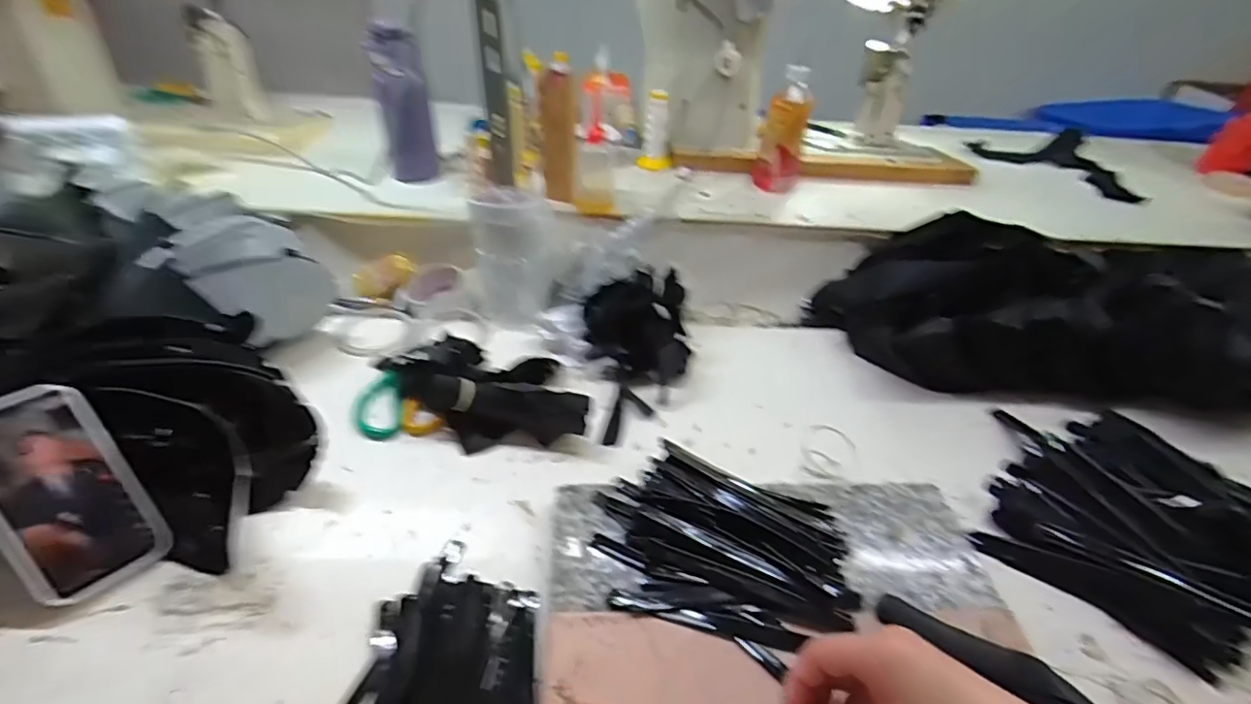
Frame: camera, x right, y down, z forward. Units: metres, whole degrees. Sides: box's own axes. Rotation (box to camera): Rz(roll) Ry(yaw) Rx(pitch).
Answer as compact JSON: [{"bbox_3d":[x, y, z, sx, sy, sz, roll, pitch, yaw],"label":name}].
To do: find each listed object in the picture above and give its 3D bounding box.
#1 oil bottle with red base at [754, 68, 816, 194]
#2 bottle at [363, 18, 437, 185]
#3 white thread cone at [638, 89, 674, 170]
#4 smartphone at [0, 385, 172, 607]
[{"bbox_3d":[0.252,-0.345,0.892,0.074,0.176,0.091,13,41,11],"label":"oil bottle with red base"},{"bbox_3d":[-0.336,-0.376,0.865,0.076,0.211,0.084,-10,42,-16],"label":"bottle"},{"bbox_3d":[0.055,-0.385,0.966,0.057,0.108,0.060,6,40,2],"label":"white thread cone"},{"bbox_3d":[-0.461,0.114,0.458,0.087,0.009,0.172,-33,97,-40],"label":"smartphone"}]

